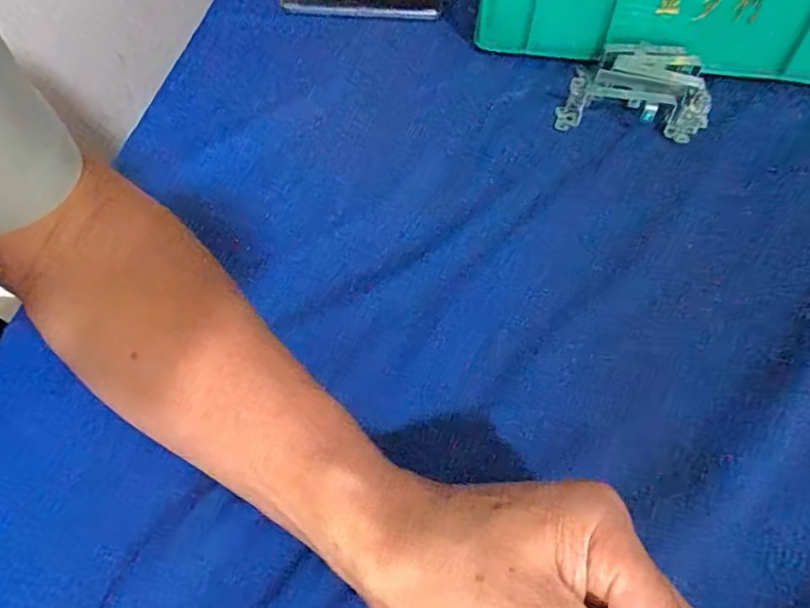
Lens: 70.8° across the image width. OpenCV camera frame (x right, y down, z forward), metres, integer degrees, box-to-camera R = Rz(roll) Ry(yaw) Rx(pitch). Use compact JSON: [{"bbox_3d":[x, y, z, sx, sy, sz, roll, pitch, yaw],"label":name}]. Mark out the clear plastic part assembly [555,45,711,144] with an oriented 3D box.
[{"bbox_3d":[0.198,-0.180,0.478,0.114,0.033,0.101,22,54,15],"label":"clear plastic part assembly"}]

